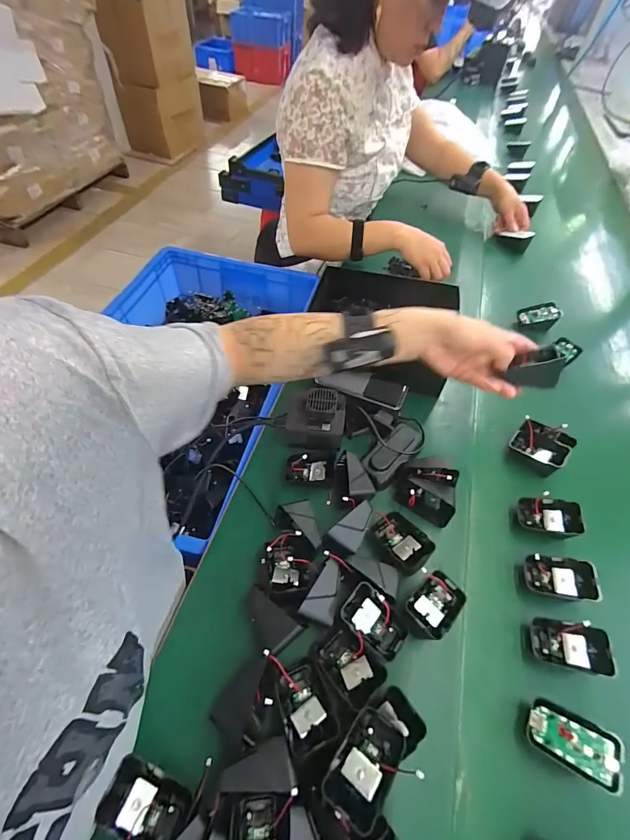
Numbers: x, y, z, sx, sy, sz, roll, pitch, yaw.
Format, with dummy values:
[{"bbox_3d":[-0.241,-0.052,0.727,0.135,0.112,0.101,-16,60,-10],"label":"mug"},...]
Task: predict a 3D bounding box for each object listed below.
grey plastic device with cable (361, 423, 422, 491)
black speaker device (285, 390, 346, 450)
[{"bbox_3d":[0.106,0.043,0.500,0.047,0.022,0.107,38,61,22],"label":"grey plastic device with cable"},{"bbox_3d":[0.001,0.001,0.513,0.079,0.048,0.081,4,54,0],"label":"black speaker device"}]

